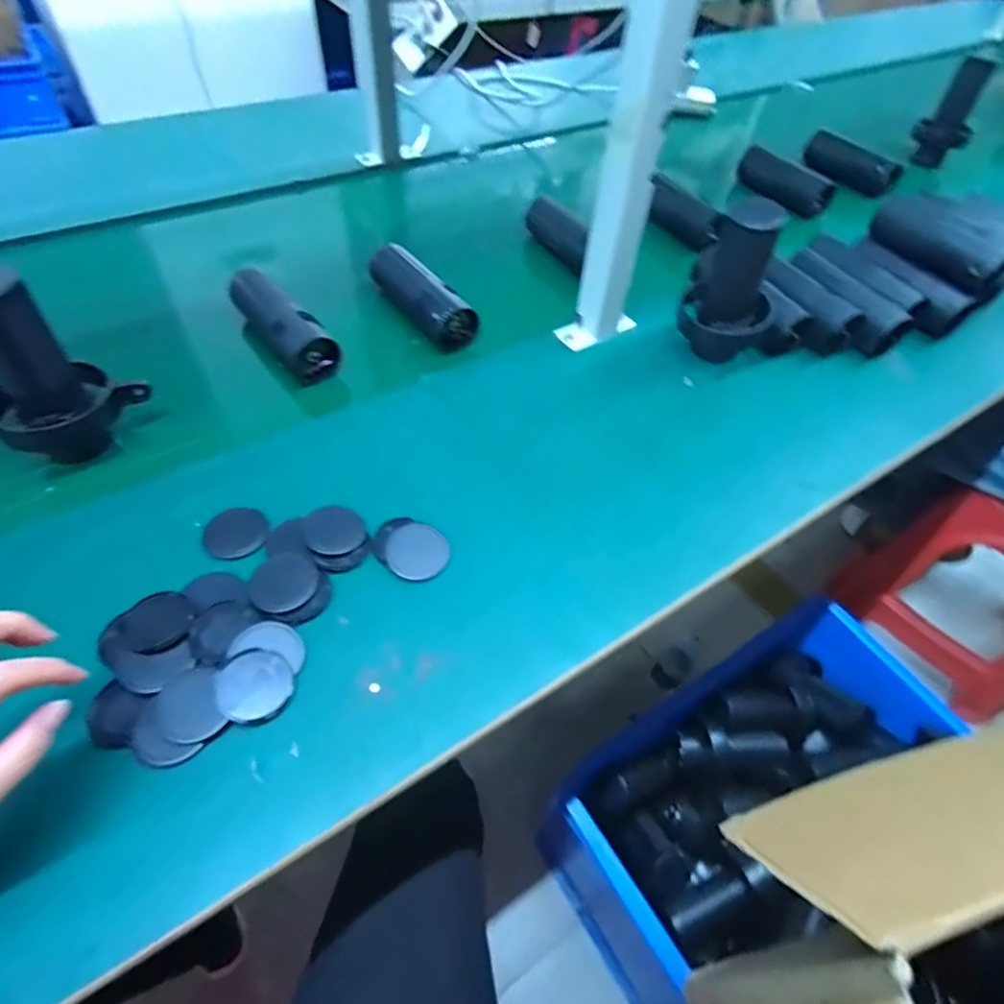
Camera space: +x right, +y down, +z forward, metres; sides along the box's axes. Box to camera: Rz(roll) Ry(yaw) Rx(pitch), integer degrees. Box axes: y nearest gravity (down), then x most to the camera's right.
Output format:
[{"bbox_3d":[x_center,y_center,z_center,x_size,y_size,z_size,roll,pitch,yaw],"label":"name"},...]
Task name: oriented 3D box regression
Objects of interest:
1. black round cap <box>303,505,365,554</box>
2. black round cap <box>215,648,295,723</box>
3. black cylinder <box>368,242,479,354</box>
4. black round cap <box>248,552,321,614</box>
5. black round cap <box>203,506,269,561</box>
[{"bbox_3d":[-0.141,0.022,0.485,0.049,0.009,0.050,3,52,-3],"label":"black round cap"},{"bbox_3d":[-0.173,0.128,0.404,0.048,0.011,0.045,3,52,-3],"label":"black round cap"},{"bbox_3d":[-0.093,-0.252,0.697,0.056,0.055,0.170,-25,58,-23],"label":"black cylinder"},{"bbox_3d":[-0.169,0.062,0.449,0.052,0.008,0.051,3,52,-3],"label":"black round cap"},{"bbox_3d":[-0.221,0.024,0.479,0.051,0.008,0.048,3,52,-3],"label":"black round cap"}]

